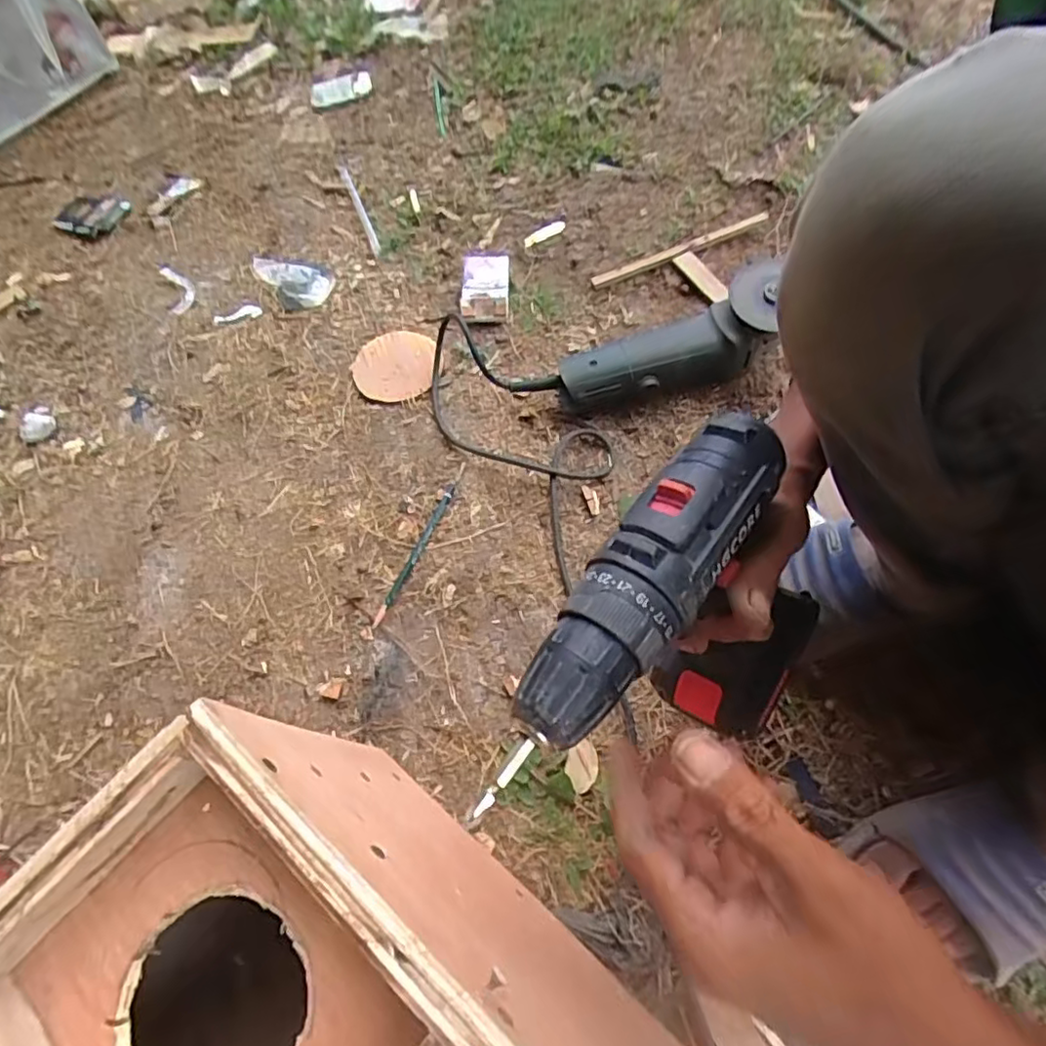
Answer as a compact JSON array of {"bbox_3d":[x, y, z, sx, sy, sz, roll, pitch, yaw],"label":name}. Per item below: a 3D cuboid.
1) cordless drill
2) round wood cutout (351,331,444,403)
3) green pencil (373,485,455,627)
[{"bbox_3d":[0.078,0.075,0.318,0.097,0.178,0.195,32,68,20],"label":"cordless drill"},{"bbox_3d":[-0.149,-0.188,0.730,0.102,0.013,0.102,-3,65,5],"label":"round wood cutout"},{"bbox_3d":[-0.104,0.028,0.608,0.012,0.005,0.161,19,68,15],"label":"green pencil"}]

